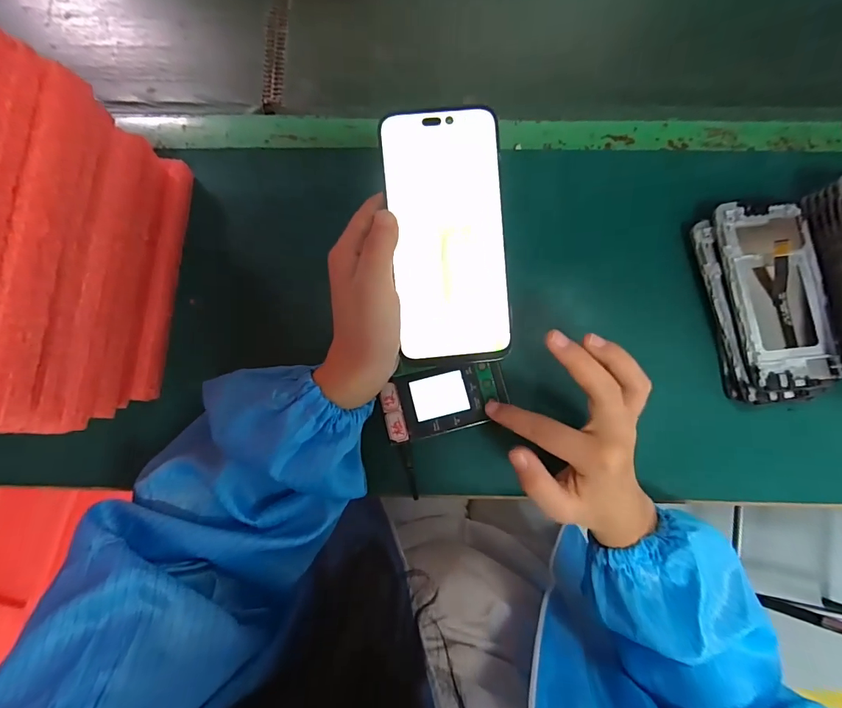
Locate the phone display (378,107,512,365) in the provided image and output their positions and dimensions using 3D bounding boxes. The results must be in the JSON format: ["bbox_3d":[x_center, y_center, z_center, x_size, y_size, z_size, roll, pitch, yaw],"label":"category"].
[{"bbox_3d":[0.018,-0.074,0.263,0.072,0.004,0.154,-5,95,0],"label":"phone display"}]

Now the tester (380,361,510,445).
[{"bbox_3d":[0.018,0.034,0.314,0.094,0.006,0.048,-14,80,-2],"label":"tester"}]

